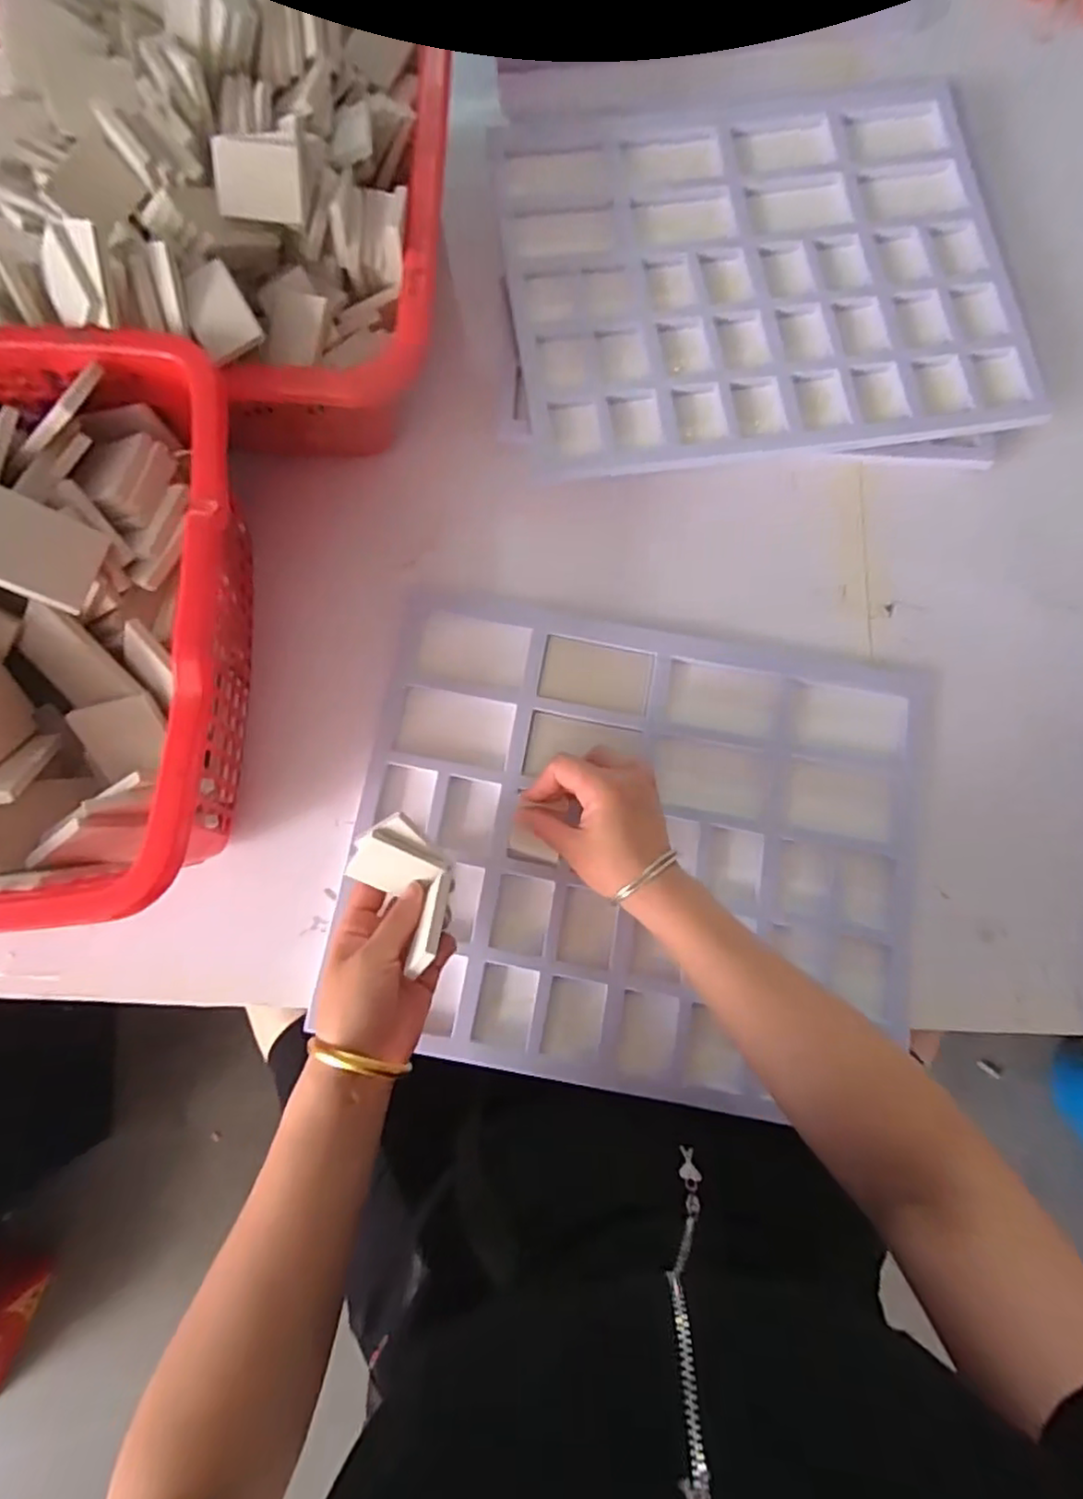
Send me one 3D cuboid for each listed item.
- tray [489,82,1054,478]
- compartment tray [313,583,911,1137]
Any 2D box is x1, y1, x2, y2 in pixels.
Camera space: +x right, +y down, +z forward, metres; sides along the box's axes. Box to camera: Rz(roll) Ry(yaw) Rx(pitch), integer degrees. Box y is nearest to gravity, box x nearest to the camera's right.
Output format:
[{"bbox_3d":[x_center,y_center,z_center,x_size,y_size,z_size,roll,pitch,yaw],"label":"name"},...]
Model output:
[{"bbox_3d":[0.185,-0.409,0.564,0.418,0.028,0.344,-8,82,-3],"label":"tray"},{"bbox_3d":[0.071,0.070,0.503,0.417,0.040,0.348,11,81,0],"label":"compartment tray"}]

